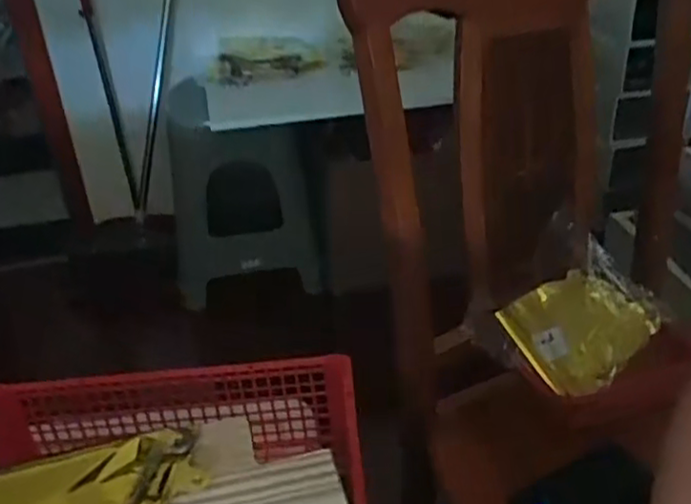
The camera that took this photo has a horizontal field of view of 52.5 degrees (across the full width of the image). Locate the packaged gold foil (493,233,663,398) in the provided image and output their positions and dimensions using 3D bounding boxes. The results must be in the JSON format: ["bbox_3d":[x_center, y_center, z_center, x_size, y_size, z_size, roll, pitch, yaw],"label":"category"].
[{"bbox_3d":[0.312,0.090,0.922,0.195,0.150,0.023,-35,-2,-18],"label":"packaged gold foil"}]

